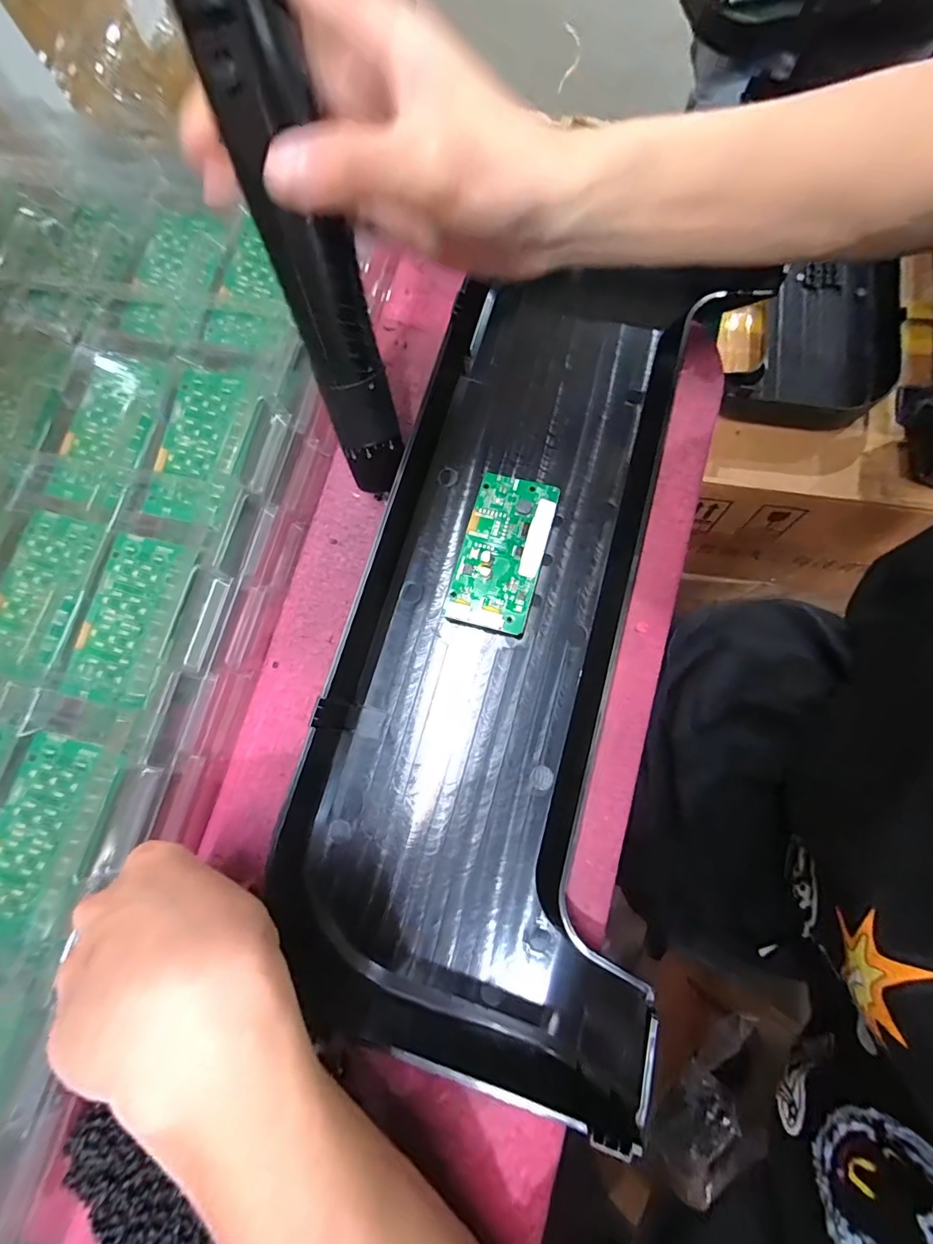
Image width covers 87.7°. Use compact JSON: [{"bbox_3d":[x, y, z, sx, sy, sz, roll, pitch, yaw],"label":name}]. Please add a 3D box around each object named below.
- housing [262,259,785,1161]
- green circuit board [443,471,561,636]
[{"bbox_3d":[0.029,-0.019,0.271,0.184,0.050,0.451,13,78,3],"label":"housing"},{"bbox_3d":[0.021,-0.042,0.288,0.048,0.009,0.095,14,78,9],"label":"green circuit board"}]

